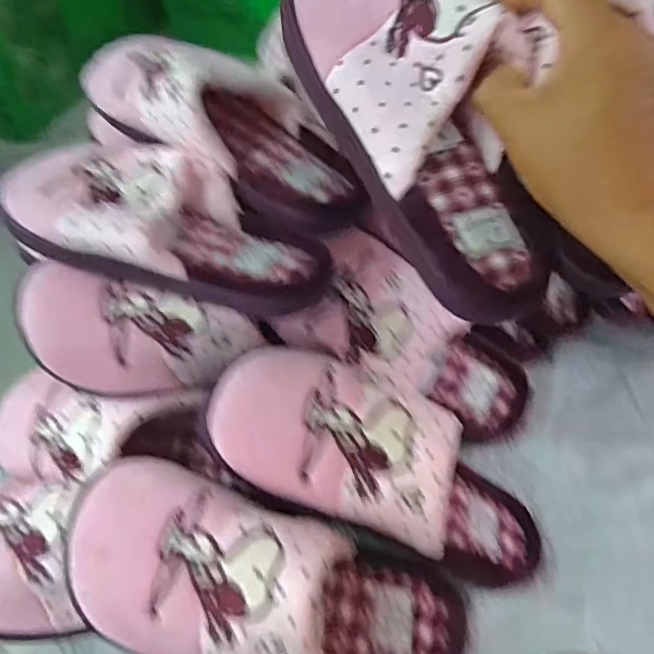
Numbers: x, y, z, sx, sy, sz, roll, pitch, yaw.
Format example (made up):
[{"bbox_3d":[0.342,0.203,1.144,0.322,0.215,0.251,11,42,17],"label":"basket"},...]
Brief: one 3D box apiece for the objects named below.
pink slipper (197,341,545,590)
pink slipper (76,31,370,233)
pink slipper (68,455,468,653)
[{"bbox_3d":[0.036,0.086,0.357,0.220,0.075,0.091,31,51,-14],"label":"pink slipper"},{"bbox_3d":[-0.067,-0.152,0.411,0.227,0.070,0.104,34,57,5],"label":"pink slipper"},{"bbox_3d":[-0.022,0.145,0.322,0.238,0.082,0.097,19,56,-14],"label":"pink slipper"}]

